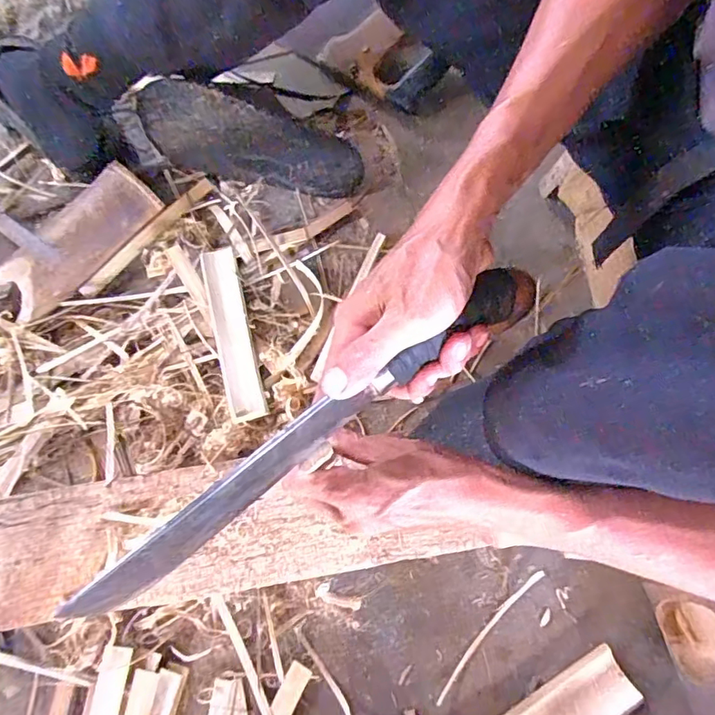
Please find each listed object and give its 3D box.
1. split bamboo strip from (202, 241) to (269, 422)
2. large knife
[{"bbox_3d":[-0.134,-0.025,0.545,0.039,0.018,0.187,-14,78,-4],"label":"split bamboo strip"},{"bbox_3d":[-0.019,0.041,0.296,0.314,0.042,0.026,-35,79,-9],"label":"large knife"}]

